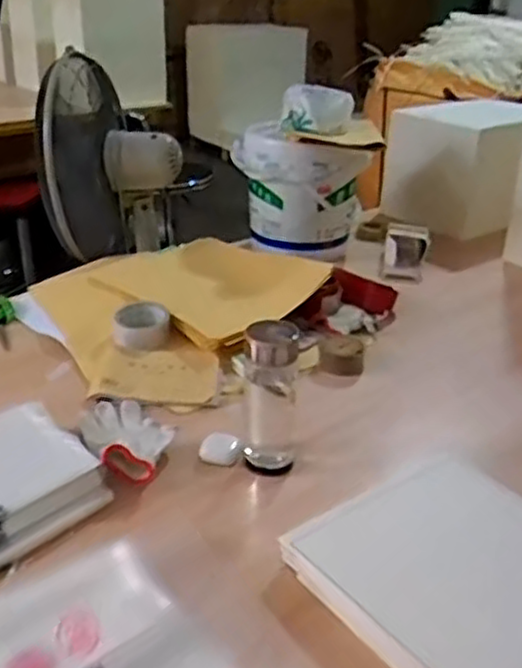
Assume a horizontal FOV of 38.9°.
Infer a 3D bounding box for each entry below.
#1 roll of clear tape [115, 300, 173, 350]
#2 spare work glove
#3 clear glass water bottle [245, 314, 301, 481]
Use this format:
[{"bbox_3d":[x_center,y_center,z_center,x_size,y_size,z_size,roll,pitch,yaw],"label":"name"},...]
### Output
[{"bbox_3d":[-0.197,-0.011,1.224,0.093,0.047,0.093,-3,27,-9],"label":"roll of clear tape"},{"bbox_3d":[-0.175,0.126,0.971,0.106,0.046,0.206,-10,29,-22],"label":"spare work glove"},{"bbox_3d":[0.013,0.079,0.912,0.063,0.181,0.059,10,28,15],"label":"clear glass water bottle"}]

